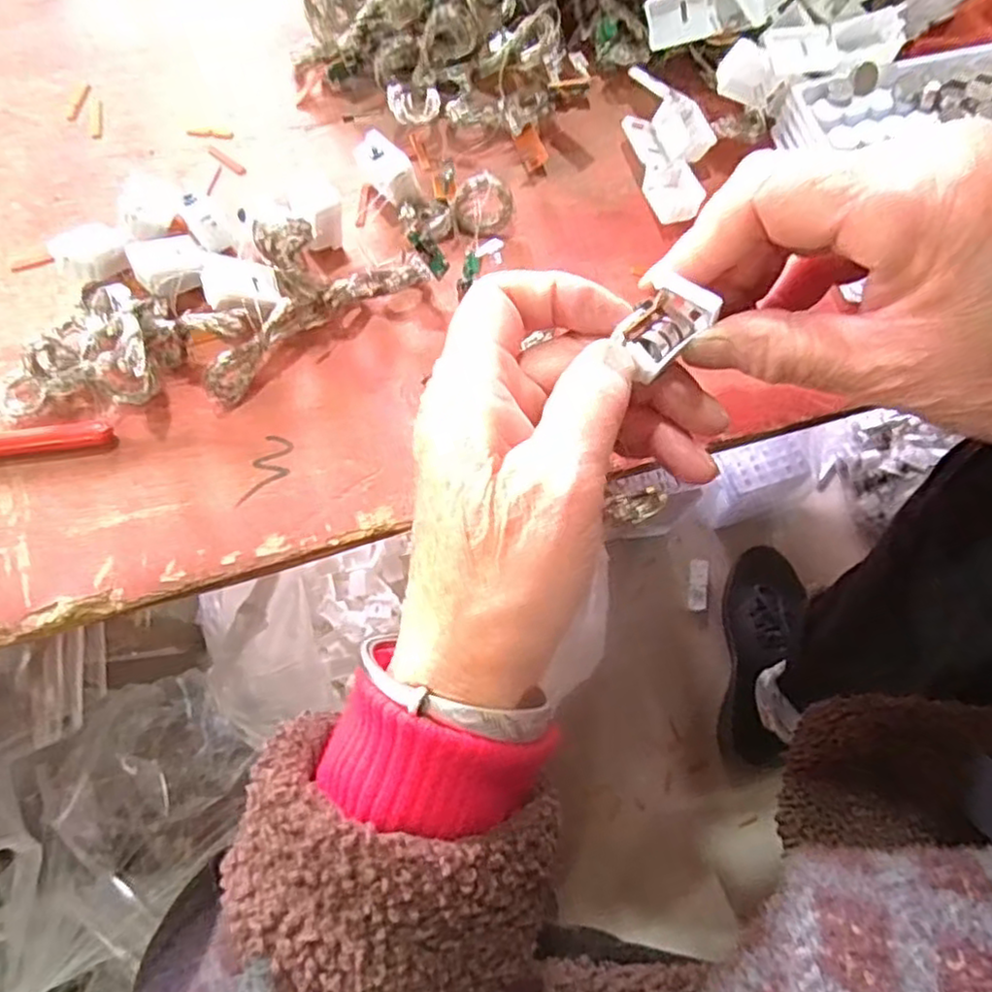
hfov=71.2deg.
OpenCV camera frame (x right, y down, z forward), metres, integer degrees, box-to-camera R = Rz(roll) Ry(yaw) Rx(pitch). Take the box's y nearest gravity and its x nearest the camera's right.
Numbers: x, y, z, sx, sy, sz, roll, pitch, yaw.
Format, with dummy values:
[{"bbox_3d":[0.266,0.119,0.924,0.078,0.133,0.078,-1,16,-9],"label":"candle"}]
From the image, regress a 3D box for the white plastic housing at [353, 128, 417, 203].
[{"bbox_3d":[-0.047,-0.139,0.299,0.013,0.021,0.029,-40,74,-13],"label":"white plastic housing"}]

